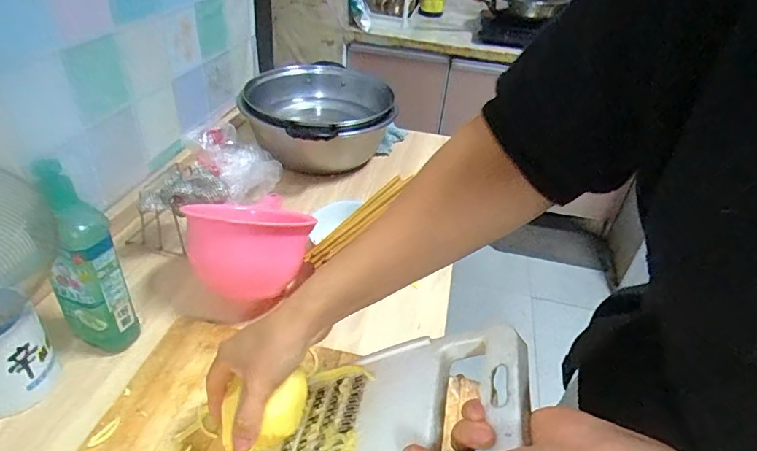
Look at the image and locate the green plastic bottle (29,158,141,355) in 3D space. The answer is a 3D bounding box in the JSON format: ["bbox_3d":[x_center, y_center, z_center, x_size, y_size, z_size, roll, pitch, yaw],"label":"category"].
[{"bbox_3d":[-0.290,0.039,0.455,0.067,0.185,0.040,15,35,11],"label":"green plastic bottle"}]

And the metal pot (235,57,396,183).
[{"bbox_3d":[-0.107,-0.189,0.855,0.257,0.124,0.280,4,36,-3],"label":"metal pot"}]

